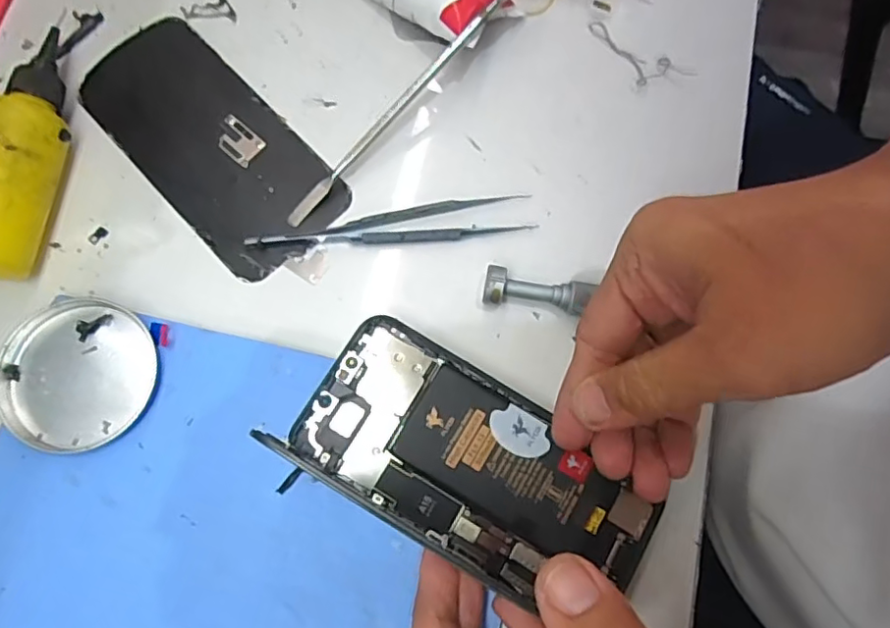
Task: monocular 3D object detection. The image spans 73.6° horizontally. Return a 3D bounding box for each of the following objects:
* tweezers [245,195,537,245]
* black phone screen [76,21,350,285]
[{"bbox_3d":[-0.024,-0.040,0.281,0.130,0.008,0.019,-10,76,-4],"label":"tweezers"},{"bbox_3d":[-0.117,-0.086,0.293,0.068,0.006,0.146,-43,80,-11],"label":"black phone screen"}]

